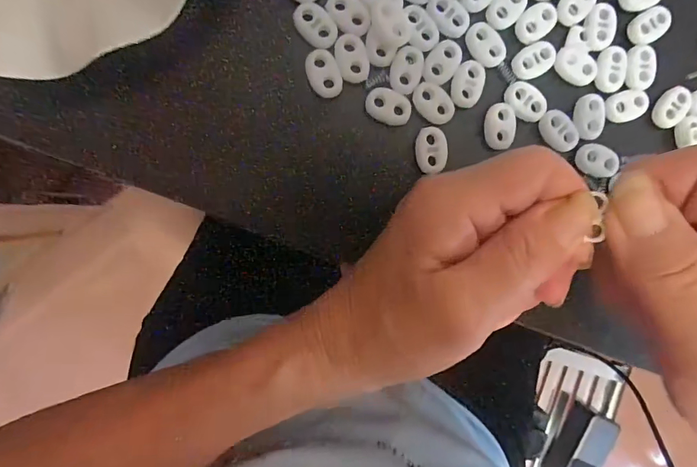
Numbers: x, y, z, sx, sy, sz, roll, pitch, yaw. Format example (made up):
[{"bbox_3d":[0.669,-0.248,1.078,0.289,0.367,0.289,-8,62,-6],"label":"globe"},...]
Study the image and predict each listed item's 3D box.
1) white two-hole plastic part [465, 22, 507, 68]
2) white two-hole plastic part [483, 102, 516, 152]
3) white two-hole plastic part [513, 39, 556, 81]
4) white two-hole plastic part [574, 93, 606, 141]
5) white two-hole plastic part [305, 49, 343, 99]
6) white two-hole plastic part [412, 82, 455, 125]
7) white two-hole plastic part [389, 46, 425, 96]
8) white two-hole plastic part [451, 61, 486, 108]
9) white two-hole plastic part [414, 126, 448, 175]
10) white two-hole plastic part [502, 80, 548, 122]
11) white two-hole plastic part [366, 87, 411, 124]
[{"bbox_3d":[0.068,-0.093,0.209,0.014,0.004,0.022,-32,96,-3],"label":"white two-hole plastic part"},{"bbox_3d":[0.076,-0.054,0.215,0.015,0.007,0.022,-6,94,-5],"label":"white two-hole plastic part"},{"bbox_3d":[0.093,-0.087,0.213,0.022,0.004,0.015,-28,95,-4],"label":"white two-hole plastic part"},{"bbox_3d":[0.124,-0.060,0.219,0.014,0.005,0.022,9,92,-6],"label":"white two-hole plastic part"},{"bbox_3d":[-0.012,-0.076,0.203,0.015,0.004,0.022,-22,95,-4],"label":"white two-hole plastic part"},{"bbox_3d":[0.042,-0.064,0.209,0.022,0.004,0.015,40,89,-6],"label":"white two-hole plastic part"},{"bbox_3d":[0.028,-0.079,0.206,0.015,0.004,0.022,11,92,-6],"label":"white two-hole plastic part"},{"bbox_3d":[0.059,-0.074,0.211,0.015,0.005,0.022,20,91,-6],"label":"white two-hole plastic part"},{"bbox_3d":[0.041,-0.041,0.211,0.016,0.004,0.022,-8,94,-5],"label":"white two-hole plastic part"},{"bbox_3d":[0.089,-0.066,0.214,0.022,0.004,0.016,32,90,-6],"label":"white two-hole plastic part"},{"bbox_3d":[0.020,-0.062,0.206,0.022,0.004,0.016,24,90,-6],"label":"white two-hole plastic part"}]

